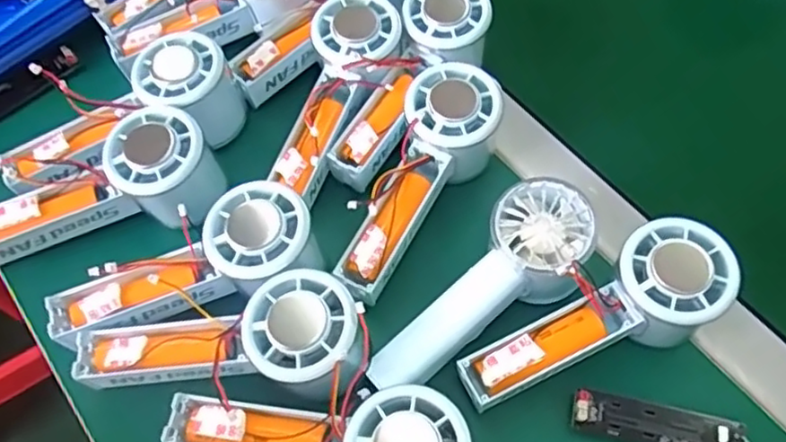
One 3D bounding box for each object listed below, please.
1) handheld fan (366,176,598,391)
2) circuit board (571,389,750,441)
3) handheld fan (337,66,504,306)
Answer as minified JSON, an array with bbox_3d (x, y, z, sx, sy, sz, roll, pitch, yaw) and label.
[{"bbox_3d":[0.051,0.042,0.359,0.146,0.050,0.061,-41,68,-5],"label":"handheld fan"},{"bbox_3d":[0.142,0.111,0.348,0.091,0.009,0.025,10,62,6],"label":"circuit board"},{"bbox_3d":[0.015,-0.022,0.400,0.056,0.057,0.153,28,79,15],"label":"handheld fan"}]

